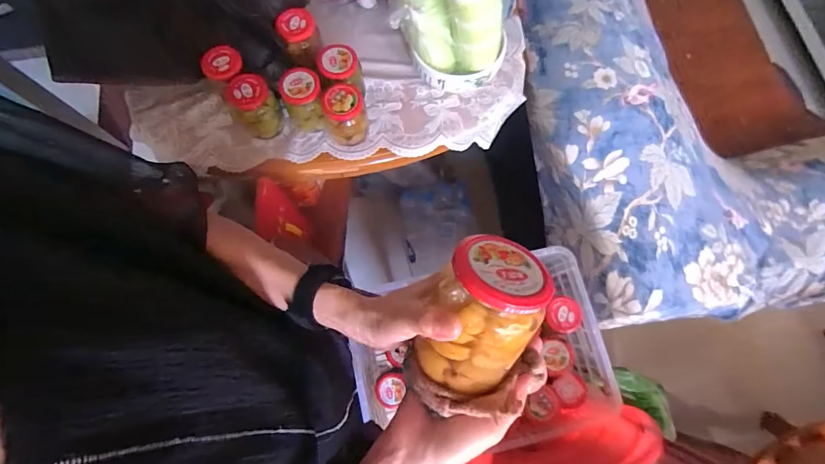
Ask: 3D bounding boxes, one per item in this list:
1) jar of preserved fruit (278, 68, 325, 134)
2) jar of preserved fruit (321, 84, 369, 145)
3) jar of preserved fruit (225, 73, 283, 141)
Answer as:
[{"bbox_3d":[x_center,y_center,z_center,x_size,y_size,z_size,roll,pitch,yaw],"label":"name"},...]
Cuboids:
[{"bbox_3d":[-0.205,-0.244,0.765,0.073,0.119,0.087,-25,76,-8],"label":"jar of preserved fruit"},{"bbox_3d":[-0.123,-0.217,0.752,0.073,0.110,0.073,0,74,-1],"label":"jar of preserved fruit"},{"bbox_3d":[-0.295,-0.233,0.765,0.072,0.117,0.075,0,74,-1],"label":"jar of preserved fruit"}]

